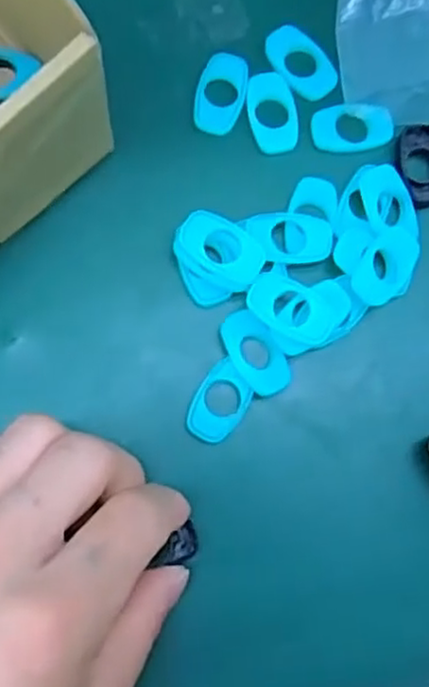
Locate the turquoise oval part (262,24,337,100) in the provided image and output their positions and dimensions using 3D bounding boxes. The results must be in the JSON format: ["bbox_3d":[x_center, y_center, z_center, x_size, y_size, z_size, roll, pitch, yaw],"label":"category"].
[{"bbox_3d":[0.035,-0.114,0.282,0.019,0.004,0.033,-38,87,-9],"label":"turquoise oval part"}]

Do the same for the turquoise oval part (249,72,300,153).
[{"bbox_3d":[0.023,-0.092,0.277,0.019,0.004,0.033,-5,83,-6],"label":"turquoise oval part"}]

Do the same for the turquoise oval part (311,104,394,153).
[{"bbox_3d":[0.055,-0.085,0.277,0.032,0.004,0.019,-6,83,-6],"label":"turquoise oval part"}]

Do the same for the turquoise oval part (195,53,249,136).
[{"bbox_3d":[0.003,-0.099,0.277,0.018,0.006,0.032,16,81,-3],"label":"turquoise oval part"}]

